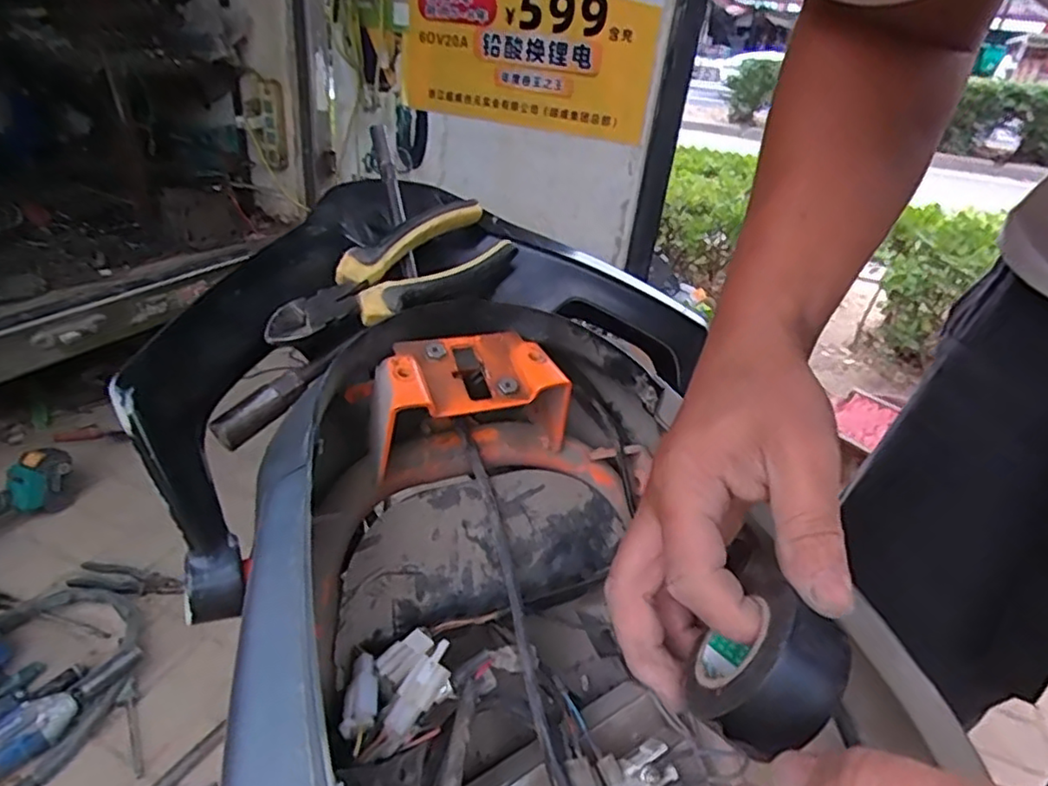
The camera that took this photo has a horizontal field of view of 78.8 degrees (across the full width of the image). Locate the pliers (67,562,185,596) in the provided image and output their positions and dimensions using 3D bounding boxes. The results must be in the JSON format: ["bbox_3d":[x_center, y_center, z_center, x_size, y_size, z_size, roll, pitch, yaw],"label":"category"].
[{"bbox_3d":[-0.697,0.334,1.120,0.180,0.020,0.068,7,30,0],"label":"pliers"}]

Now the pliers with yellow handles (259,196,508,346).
[{"bbox_3d":[-0.071,-0.063,0.362,0.153,0.022,0.050,-35,78,-30],"label":"pliers with yellow handles"}]

